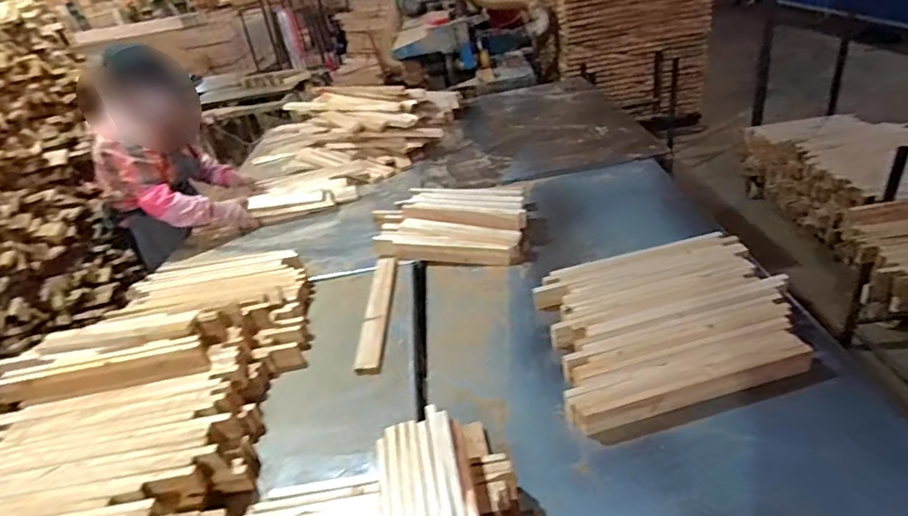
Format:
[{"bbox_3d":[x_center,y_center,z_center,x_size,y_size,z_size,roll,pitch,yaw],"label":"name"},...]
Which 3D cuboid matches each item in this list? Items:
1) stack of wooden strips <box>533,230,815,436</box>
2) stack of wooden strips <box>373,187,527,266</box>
[{"bbox_3d":[0.507,0.136,1.281,0.648,0.088,0.502,-16,32,-9],"label":"stack of wooden strips"},{"bbox_3d":[-0.020,-0.109,1.751,0.514,0.120,0.317,-4,32,11],"label":"stack of wooden strips"}]

